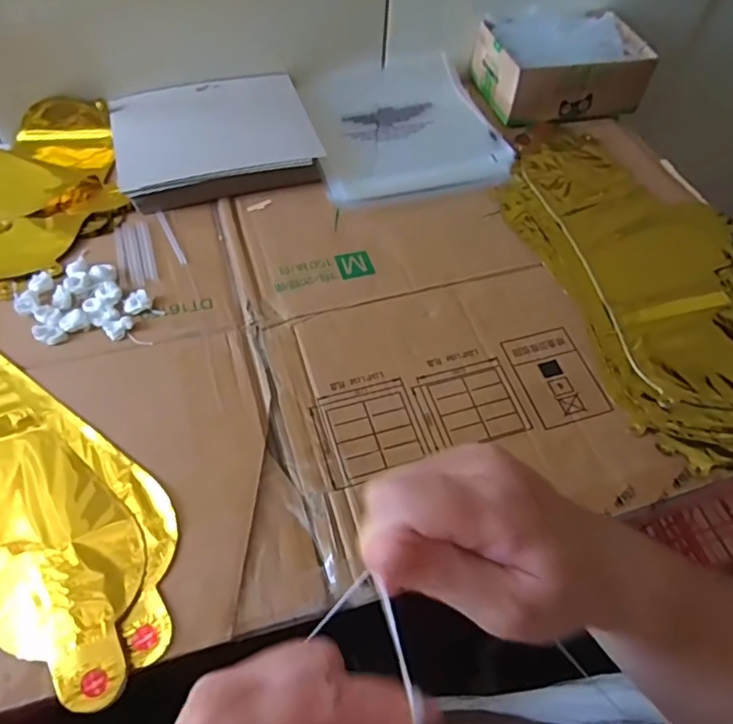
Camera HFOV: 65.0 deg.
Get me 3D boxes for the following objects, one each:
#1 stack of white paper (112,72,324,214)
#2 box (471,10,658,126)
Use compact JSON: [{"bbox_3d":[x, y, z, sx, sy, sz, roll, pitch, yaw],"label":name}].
[{"bbox_3d":[-0.164,-0.246,0.624,0.203,0.023,0.167,-13,59,-13],"label":"stack of white paper"},{"bbox_3d":[0.239,-0.365,0.705,0.187,0.069,0.128,-8,58,-10],"label":"box"}]

